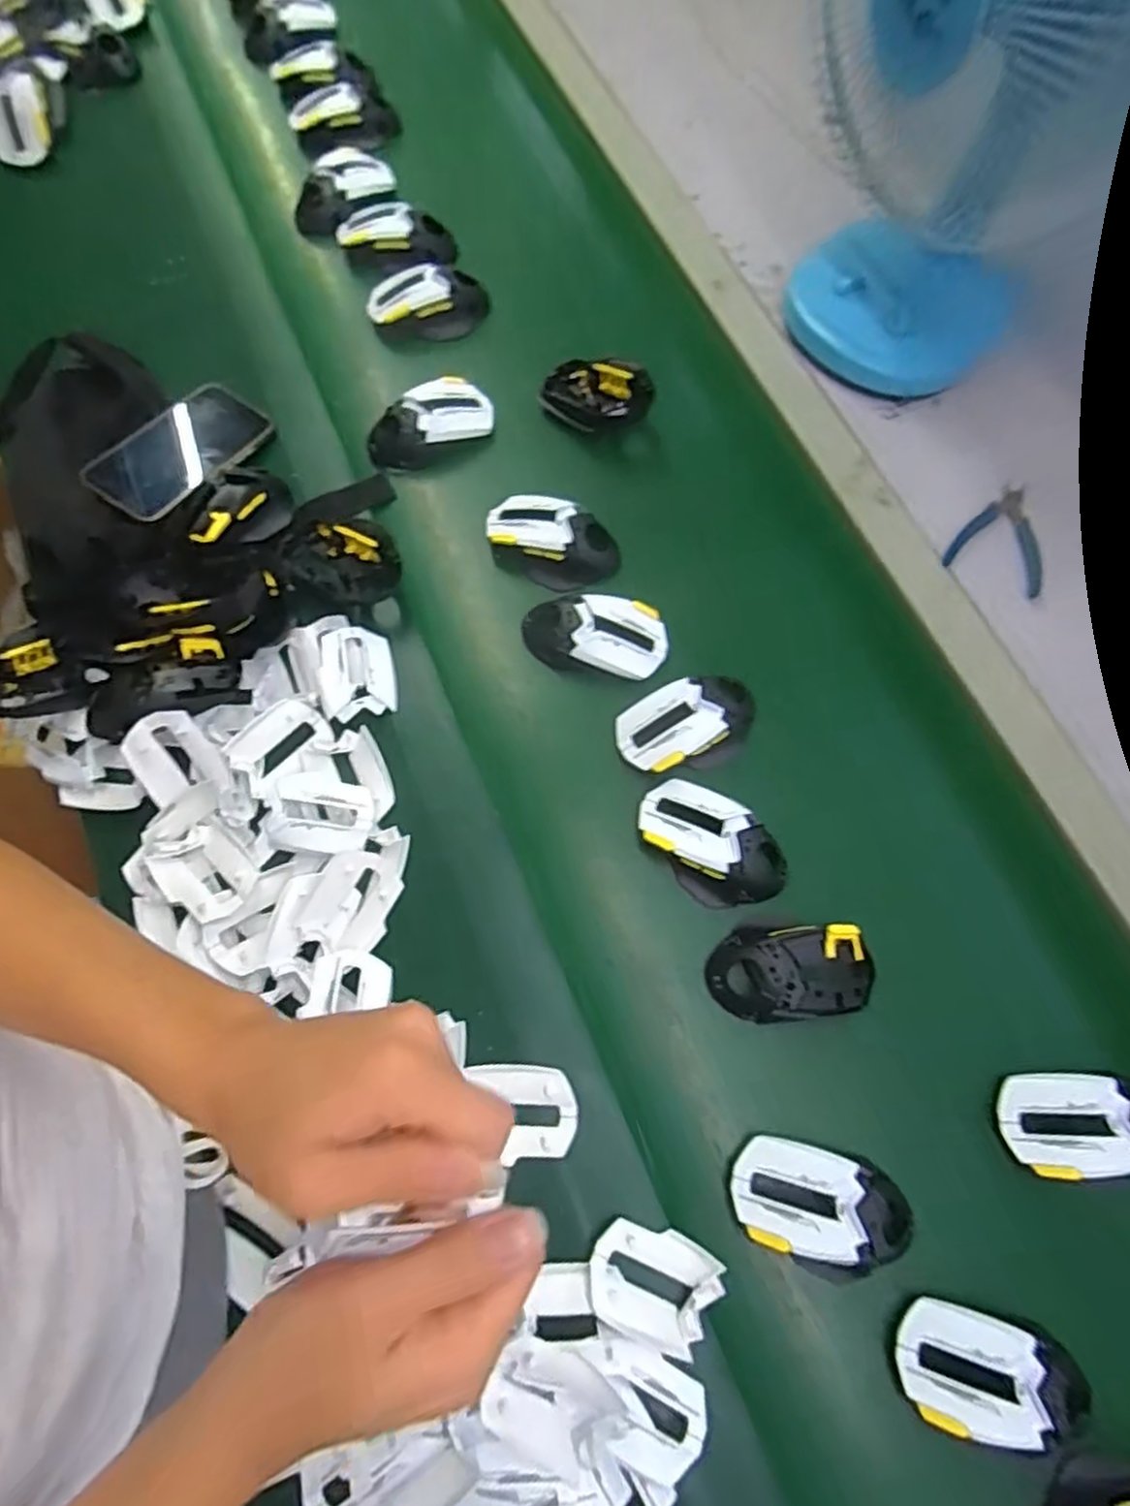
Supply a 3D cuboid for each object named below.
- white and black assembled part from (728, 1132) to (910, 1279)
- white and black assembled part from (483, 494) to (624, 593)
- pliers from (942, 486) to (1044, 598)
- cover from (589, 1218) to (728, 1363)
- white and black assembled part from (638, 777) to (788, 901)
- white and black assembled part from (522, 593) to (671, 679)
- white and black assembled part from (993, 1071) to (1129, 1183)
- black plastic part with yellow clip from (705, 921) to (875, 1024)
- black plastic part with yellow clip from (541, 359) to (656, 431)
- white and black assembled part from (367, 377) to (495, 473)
[{"bbox_3d":[0.169,0.301,0.491,0.114,0.034,0.072,19,69,3],"label":"white and black assembled part"},{"bbox_3d":[-0.012,-0.189,0.667,0.120,0.033,0.068,23,70,4],"label":"white and black assembled part"},{"bbox_3d":[0.404,-0.197,0.681,0.083,0.010,0.112,31,70,7],"label":"pliers"},{"bbox_3d":[0.056,0.340,0.476,0.081,0.014,0.060,20,69,4],"label":"cover"},{"bbox_3d":[0.115,0.067,0.574,0.118,0.029,0.059,35,71,9],"label":"white and black assembled part"},{"bbox_3d":[0.025,-0.099,0.633,0.118,0.033,0.063,9,69,-1],"label":"white and black assembled part"},{"bbox_3d":[0.352,0.252,0.508,0.100,0.026,0.067,-11,58,19],"label":"white and black assembled part"},{"bbox_3d":[0.165,0.160,0.544,0.115,0.030,0.064,-1,70,-5],"label":"black plastic part with yellow clip"},{"bbox_3d":[0.031,-0.349,0.717,0.107,0.043,0.072,8,69,-1],"label":"black plastic part with yellow clip"},{"bbox_3d":[-0.129,-0.311,0.711,0.122,0.033,0.071,-31,75,-14],"label":"white and black assembled part"}]

